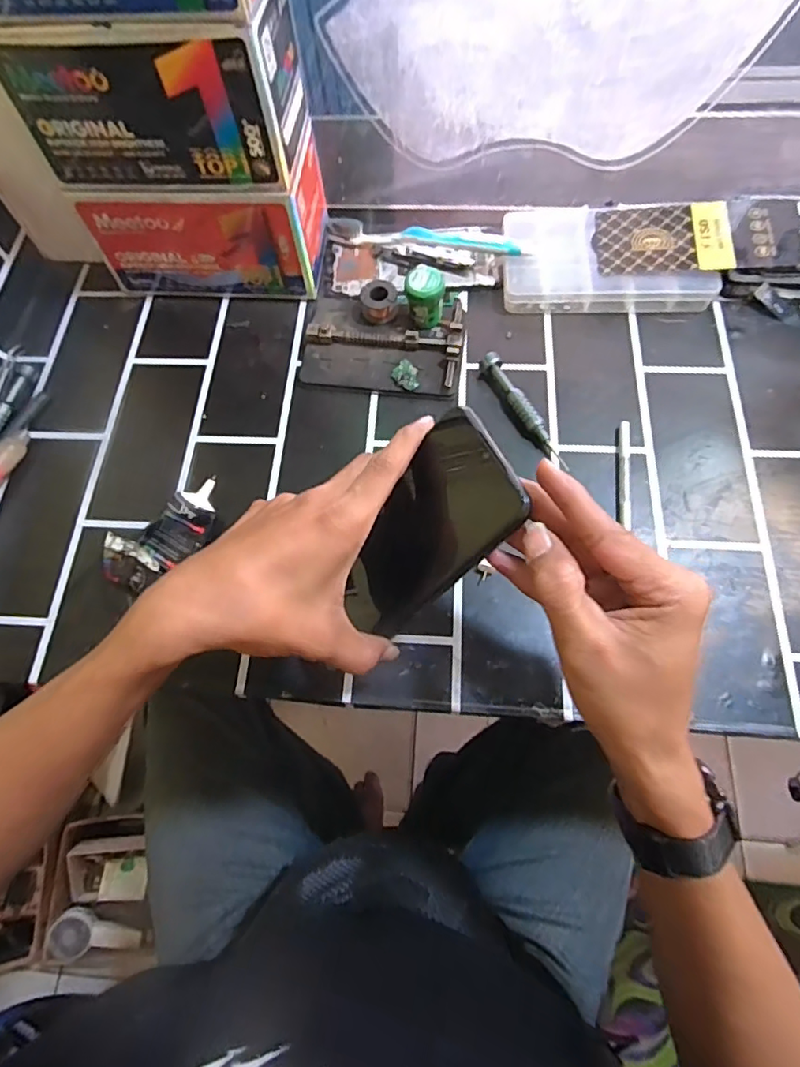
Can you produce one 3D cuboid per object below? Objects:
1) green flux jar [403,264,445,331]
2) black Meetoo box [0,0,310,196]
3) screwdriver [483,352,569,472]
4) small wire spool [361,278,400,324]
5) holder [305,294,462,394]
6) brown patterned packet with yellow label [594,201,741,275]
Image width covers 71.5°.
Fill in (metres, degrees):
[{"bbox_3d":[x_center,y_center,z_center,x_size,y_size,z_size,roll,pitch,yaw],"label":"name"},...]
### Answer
[{"bbox_3d":[0.020,-0.189,0.449,0.030,0.042,0.030,-1,68,2],"label":"green flux jar"},{"bbox_3d":[-0.161,-0.303,0.376,0.178,0.092,0.080,2,68,4],"label":"black Meetoo box"},{"bbox_3d":[0.095,-0.095,0.429,0.015,0.018,0.108,-26,70,-7],"label":"screwdriver"},{"bbox_3d":[-0.017,-0.191,0.463,0.030,0.026,0.026,-2,68,2],"label":"small wire spool"},{"bbox_3d":[-0.013,-0.160,0.456,0.128,0.020,0.095,8,69,6],"label":"holder"},{"bbox_3d":[0.217,-0.244,0.460,0.105,0.005,0.067,1,70,10],"label":"brown patterned packet with yellow label"}]

